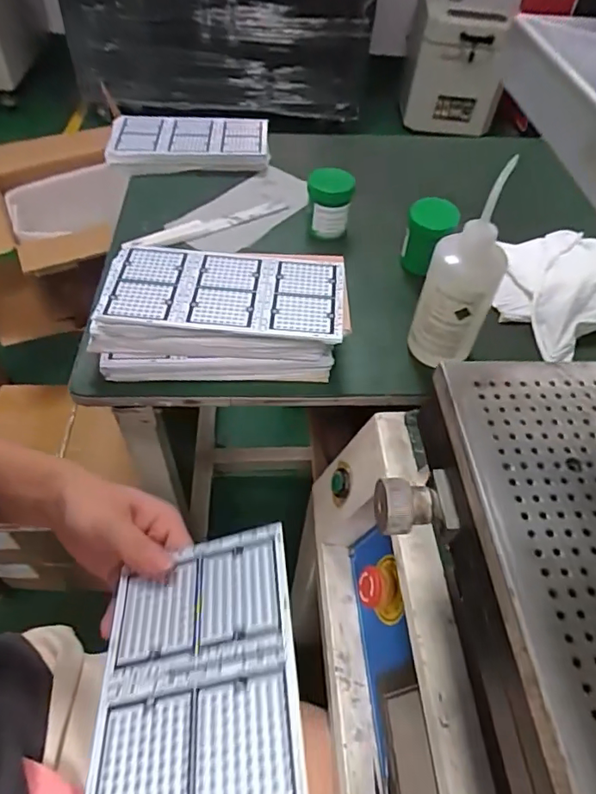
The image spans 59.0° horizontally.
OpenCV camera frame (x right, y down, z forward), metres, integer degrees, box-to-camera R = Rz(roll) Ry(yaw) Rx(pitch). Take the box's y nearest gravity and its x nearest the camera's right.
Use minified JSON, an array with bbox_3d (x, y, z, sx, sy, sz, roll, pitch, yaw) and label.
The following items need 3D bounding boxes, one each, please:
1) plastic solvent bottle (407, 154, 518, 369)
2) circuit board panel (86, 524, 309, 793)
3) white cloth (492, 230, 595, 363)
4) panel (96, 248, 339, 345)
[{"bbox_3d":[0.167,-0.114,0.552,0.070,0.204,0.078,20,52,11],"label":"plastic solvent bottle"},{"bbox_3d":[-0.053,0.182,0.268,0.114,0.004,0.237,-16,41,6],"label":"circuit board panel"},{"bbox_3d":[0.362,-0.143,0.683,0.222,0.044,0.253,-1,51,-6],"label":"white cloth"},{"bbox_3d":[-0.078,-0.113,0.551,0.248,0.012,0.117,6,51,0],"label":"panel"}]

